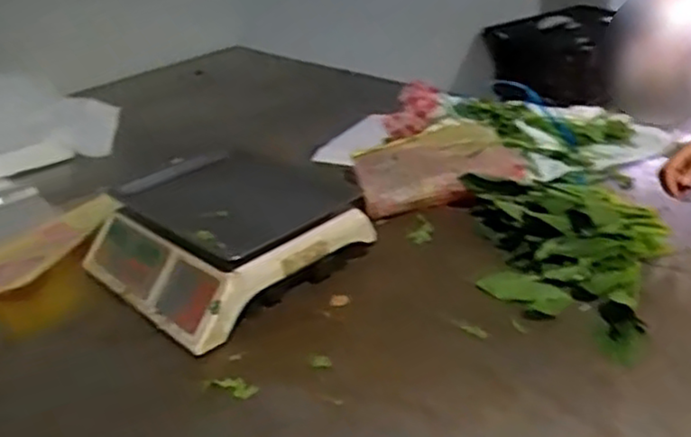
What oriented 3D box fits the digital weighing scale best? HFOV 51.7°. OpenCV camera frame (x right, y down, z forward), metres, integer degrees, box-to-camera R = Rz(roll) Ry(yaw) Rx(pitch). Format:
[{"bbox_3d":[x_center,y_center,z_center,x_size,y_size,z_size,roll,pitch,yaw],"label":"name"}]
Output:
[{"bbox_3d":[-0.194,0.019,1.112,0.353,0.112,0.376,-26,33,-34],"label":"digital weighing scale"}]

